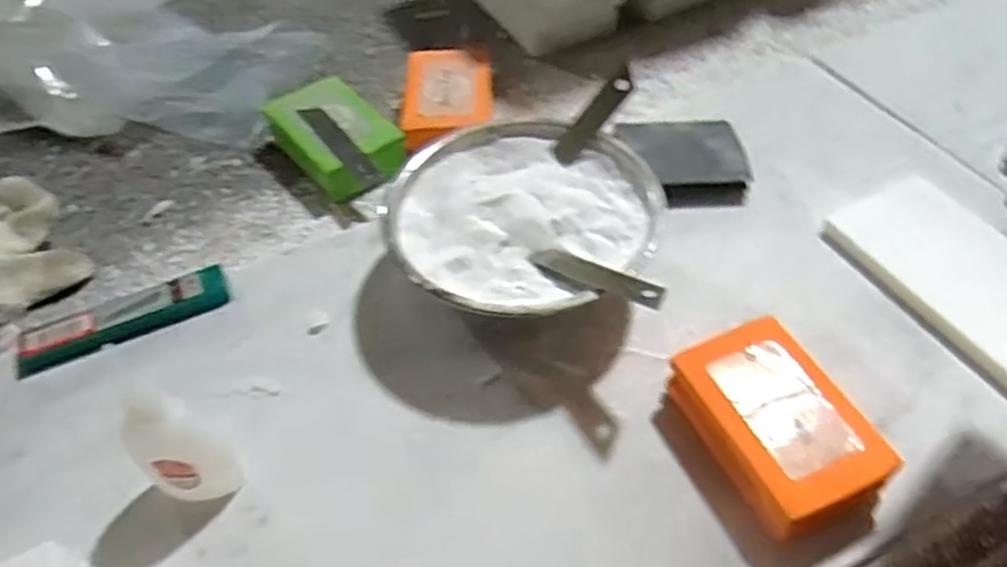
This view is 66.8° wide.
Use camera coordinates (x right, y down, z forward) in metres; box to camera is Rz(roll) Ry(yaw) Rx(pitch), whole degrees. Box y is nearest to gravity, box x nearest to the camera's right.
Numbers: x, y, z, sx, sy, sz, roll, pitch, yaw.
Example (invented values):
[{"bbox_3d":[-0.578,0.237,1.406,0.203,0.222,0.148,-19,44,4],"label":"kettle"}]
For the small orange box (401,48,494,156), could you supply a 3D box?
[{"bbox_3d":[-0.038,-0.126,0.541,0.061,0.030,0.102,-5,48,0],"label":"small orange box"}]

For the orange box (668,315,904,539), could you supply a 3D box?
[{"bbox_3d":[0.123,0.066,0.353,0.065,0.033,0.092,-22,50,-15],"label":"orange box"}]

